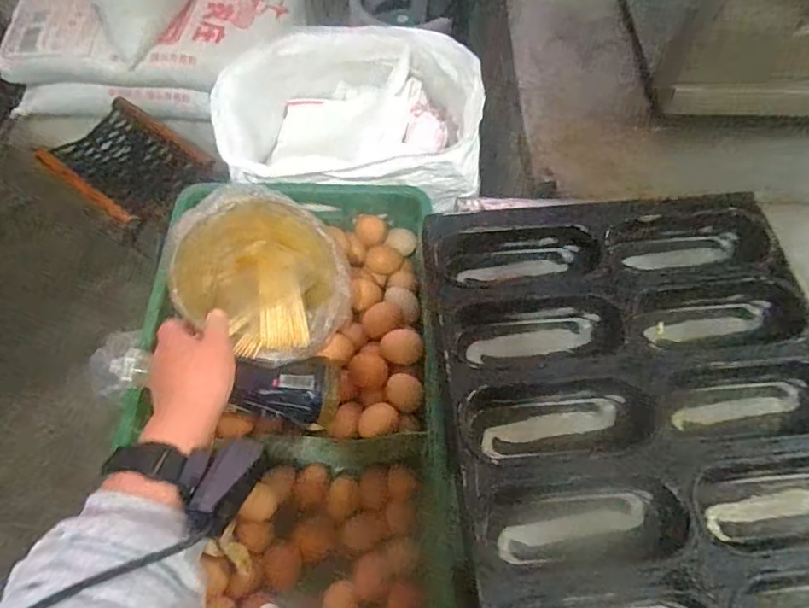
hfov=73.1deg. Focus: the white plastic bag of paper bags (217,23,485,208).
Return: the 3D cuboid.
[{"bbox_3d":[-0.080,-0.257,0.832,0.375,0.161,0.302,4,61,0],"label":"white plastic bag of paper bags"}]

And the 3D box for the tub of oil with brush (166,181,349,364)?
[{"bbox_3d":[-0.160,-0.023,0.605,0.179,0.116,0.179,2,84,-18],"label":"tub of oil with brush"}]

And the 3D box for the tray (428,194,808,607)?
[{"bbox_3d":[0.249,0.151,0.525,0.401,0.045,0.600,-3,61,-3],"label":"tray"}]

